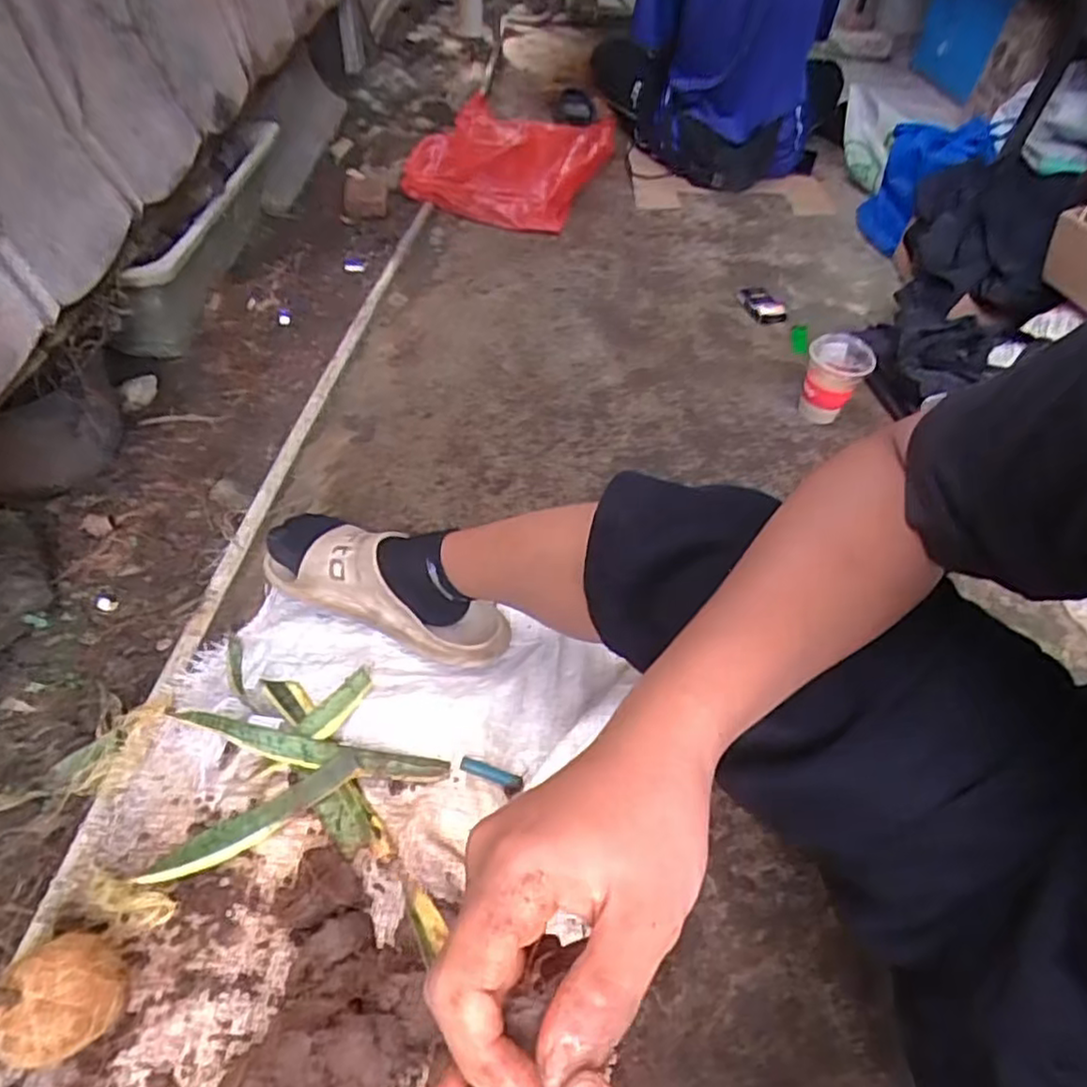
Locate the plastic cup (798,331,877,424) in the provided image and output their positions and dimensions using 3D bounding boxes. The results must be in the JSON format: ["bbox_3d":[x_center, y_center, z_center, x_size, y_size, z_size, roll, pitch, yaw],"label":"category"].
[{"bbox_3d":[0.431,-0.242,1.035,0.090,0.115,0.094,2,49,-3],"label":"plastic cup"}]

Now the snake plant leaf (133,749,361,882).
[{"bbox_3d":[-0.262,0.254,0.631,0.194,0.025,0.033,-24,55,-23],"label":"snake plant leaf"}]

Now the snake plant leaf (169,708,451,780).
[{"bbox_3d":[-0.230,0.197,0.668,0.271,0.040,0.035,9,49,3],"label":"snake plant leaf"}]

